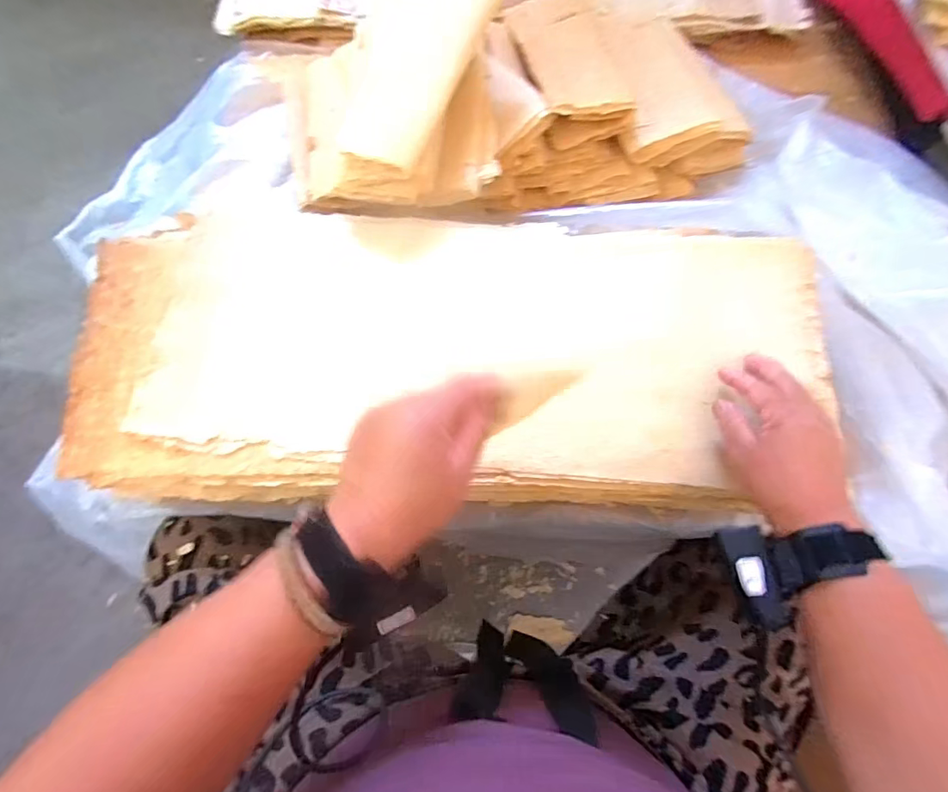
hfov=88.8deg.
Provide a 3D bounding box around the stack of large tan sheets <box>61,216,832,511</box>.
[{"bbox_3d":[-0.020,-0.047,0.503,0.740,0.043,0.319,0,69,0],"label":"stack of large tan sheets"}]

